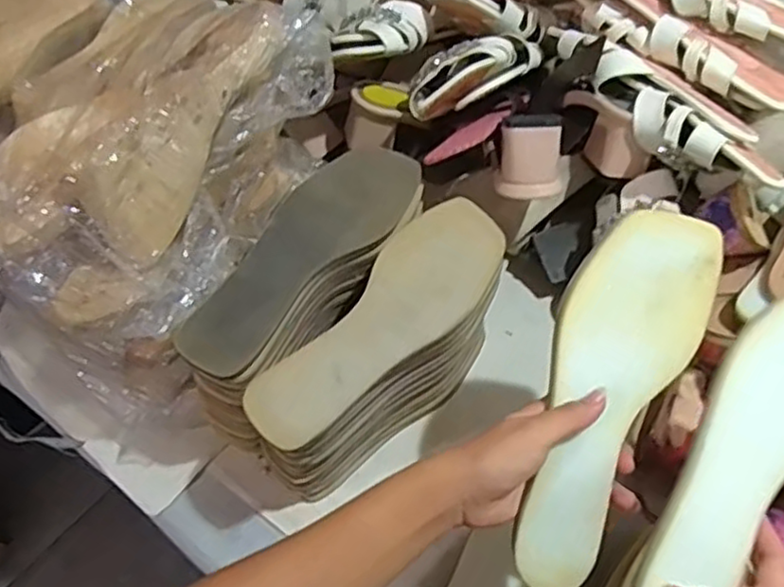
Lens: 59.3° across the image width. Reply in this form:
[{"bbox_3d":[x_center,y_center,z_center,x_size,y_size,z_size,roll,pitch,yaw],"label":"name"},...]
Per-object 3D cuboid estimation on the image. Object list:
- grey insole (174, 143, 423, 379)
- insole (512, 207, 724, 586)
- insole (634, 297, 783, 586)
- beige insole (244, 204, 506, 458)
[{"bbox_3d":[-0.070,-0.034,0.522,0.072,0.020,0.225,32,64,18],"label":"grey insole"},{"bbox_3d":[0.128,0.061,0.424,0.084,0.008,0.239,27,88,-1],"label":"insole"},{"bbox_3d":[0.201,0.088,0.381,0.076,0.025,0.226,35,83,20],"label":"insole"},{"bbox_3d":[-0.005,0.017,0.508,0.082,0.014,0.240,36,62,20],"label":"beige insole"}]

